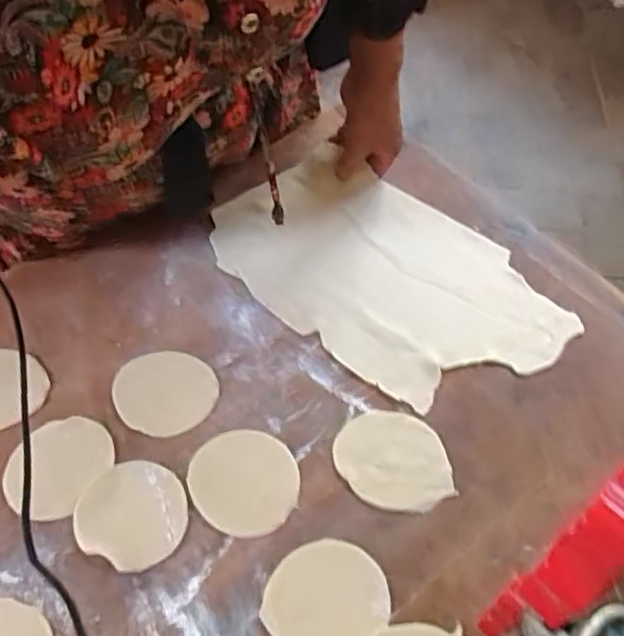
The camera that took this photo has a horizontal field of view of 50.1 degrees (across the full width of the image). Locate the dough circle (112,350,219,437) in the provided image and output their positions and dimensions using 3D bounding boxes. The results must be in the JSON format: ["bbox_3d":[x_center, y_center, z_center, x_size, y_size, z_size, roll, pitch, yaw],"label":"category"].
[{"bbox_3d":[-0.122,0.060,0.551,0.084,0.004,0.073,23,57,14],"label":"dough circle"}]

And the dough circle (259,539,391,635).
[{"bbox_3d":[0.010,0.192,0.455,0.080,0.004,0.074,1,55,-1],"label":"dough circle"}]

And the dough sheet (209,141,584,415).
[{"bbox_3d":[0.064,-0.046,0.631,0.201,0.011,0.328,-38,63,-25],"label":"dough sheet"}]

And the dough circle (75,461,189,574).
[{"bbox_3d":[-0.131,0.142,0.489,0.078,0.005,0.074,1,55,-1],"label":"dough circle"}]

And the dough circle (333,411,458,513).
[{"bbox_3d":[0.062,0.109,0.513,0.081,0.008,0.083,1,55,-1],"label":"dough circle"}]

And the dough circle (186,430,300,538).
[{"bbox_3d":[-0.052,0.122,0.505,0.084,0.004,0.077,1,55,-1],"label":"dough circle"}]

